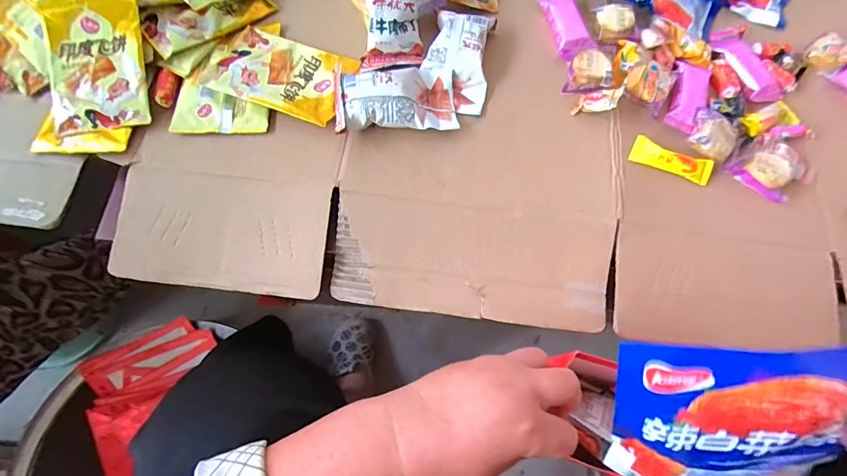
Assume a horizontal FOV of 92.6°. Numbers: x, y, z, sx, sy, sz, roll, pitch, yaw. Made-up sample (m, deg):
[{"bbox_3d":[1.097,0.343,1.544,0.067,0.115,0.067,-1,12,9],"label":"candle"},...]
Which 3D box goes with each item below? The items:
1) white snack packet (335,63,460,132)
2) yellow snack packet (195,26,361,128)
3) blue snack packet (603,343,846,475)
[{"bbox_3d":[-0.029,-0.148,0.429,0.123,0.034,0.070,-5,69,-2],"label":"white snack packet"},{"bbox_3d":[-0.164,-0.188,0.451,0.165,0.012,0.103,16,69,6],"label":"yellow snack packet"},{"bbox_3d":[0.159,0.098,0.209,0.112,0.141,0.018,-3,38,16],"label":"blue snack packet"}]

